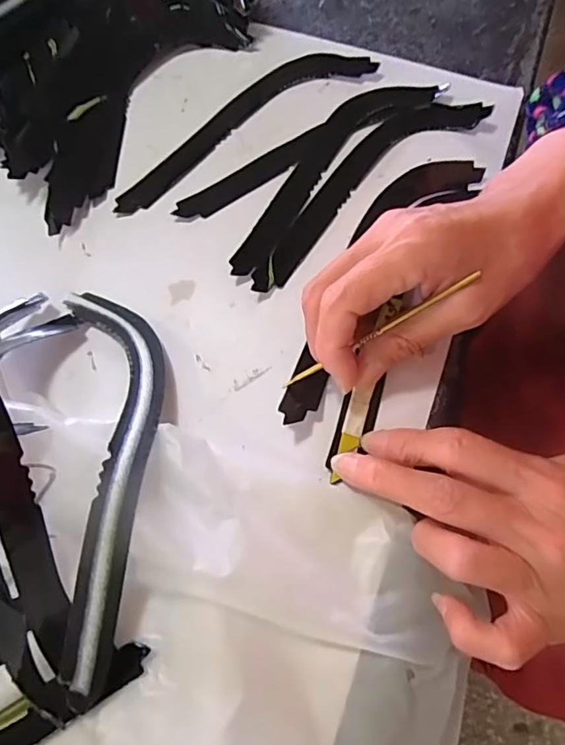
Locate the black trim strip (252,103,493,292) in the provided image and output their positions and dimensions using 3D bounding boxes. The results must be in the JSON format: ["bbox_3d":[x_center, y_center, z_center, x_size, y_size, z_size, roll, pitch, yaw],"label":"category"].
[{"bbox_3d":[0.046,-0.122,0.328,0.201,0.010,0.049,-40,67,-18],"label":"black trim strip"}]

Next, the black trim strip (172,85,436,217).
[{"bbox_3d":[0.018,-0.151,0.343,0.197,0.005,0.028,-33,65,-15],"label":"black trim strip"}]

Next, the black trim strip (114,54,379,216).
[{"bbox_3d":[-0.027,-0.172,0.353,0.210,0.008,0.044,-38,66,-17],"label":"black trim strip"}]

